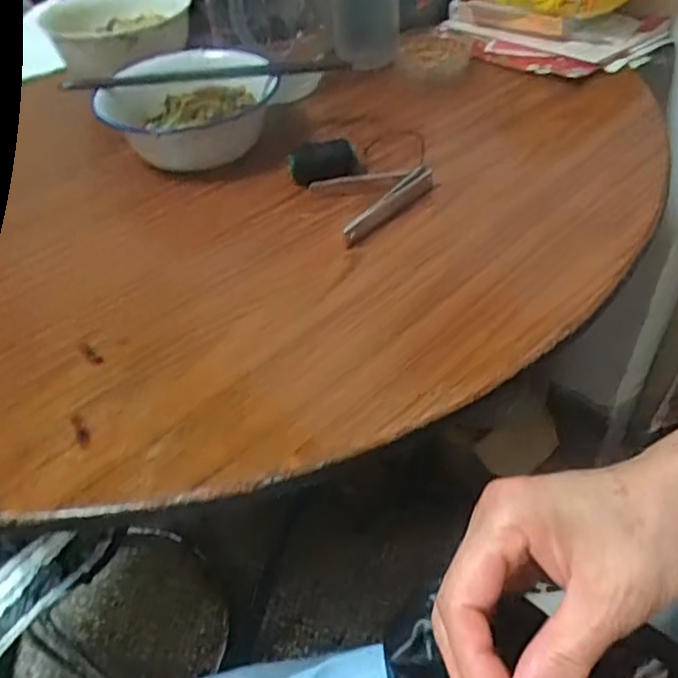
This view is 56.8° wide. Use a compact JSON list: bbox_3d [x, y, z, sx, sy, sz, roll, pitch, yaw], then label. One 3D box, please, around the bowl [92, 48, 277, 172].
[{"bbox_3d":[-0.129,-0.191,0.550,0.150,0.072,0.156,-4,43,-1],"label":"bowl"}]

